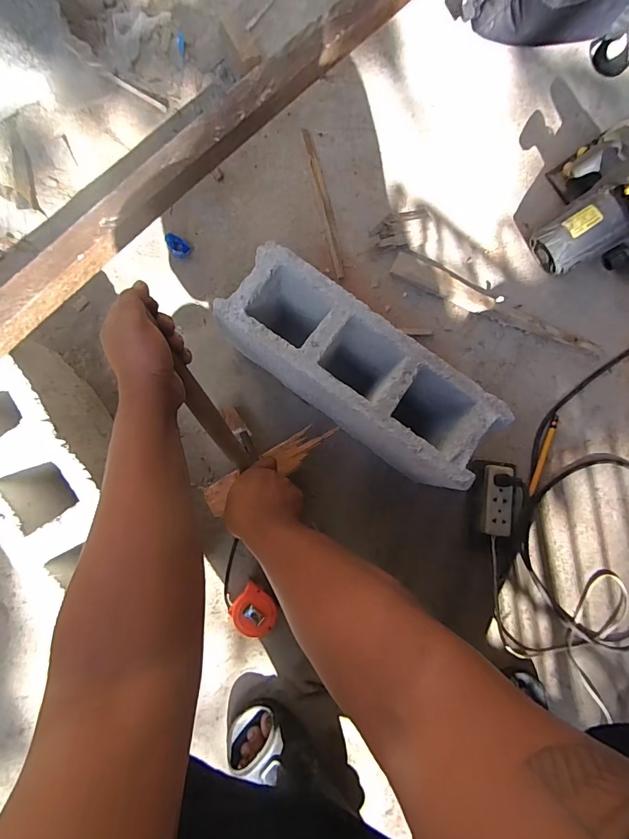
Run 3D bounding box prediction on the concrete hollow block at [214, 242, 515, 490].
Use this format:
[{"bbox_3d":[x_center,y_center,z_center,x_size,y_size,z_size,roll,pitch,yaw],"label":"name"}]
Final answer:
[{"bbox_3d":[0.055,-0.061,0.570,0.366,0.195,0.118,36,83,0],"label":"concrete hollow block"}]

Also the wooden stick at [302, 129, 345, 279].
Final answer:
[{"bbox_3d":[0.019,-0.392,0.697,0.022,0.008,0.287,-12,85,-5],"label":"wooden stick"}]

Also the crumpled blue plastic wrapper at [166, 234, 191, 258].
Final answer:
[{"bbox_3d":[-0.234,-0.297,0.660,0.030,0.015,0.039,-35,87,-7],"label":"crumpled blue plastic wrapper"}]

